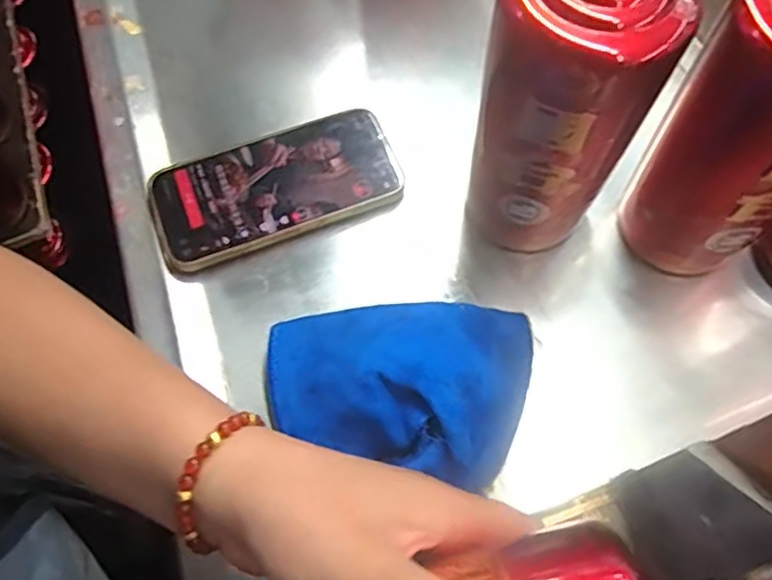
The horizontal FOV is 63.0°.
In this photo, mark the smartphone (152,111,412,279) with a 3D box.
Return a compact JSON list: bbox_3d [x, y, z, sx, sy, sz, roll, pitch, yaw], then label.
[{"bbox_3d":[-0.073,-0.068,0.419,0.160,0.019,0.079,-23,67,-7],"label":"smartphone"}]

